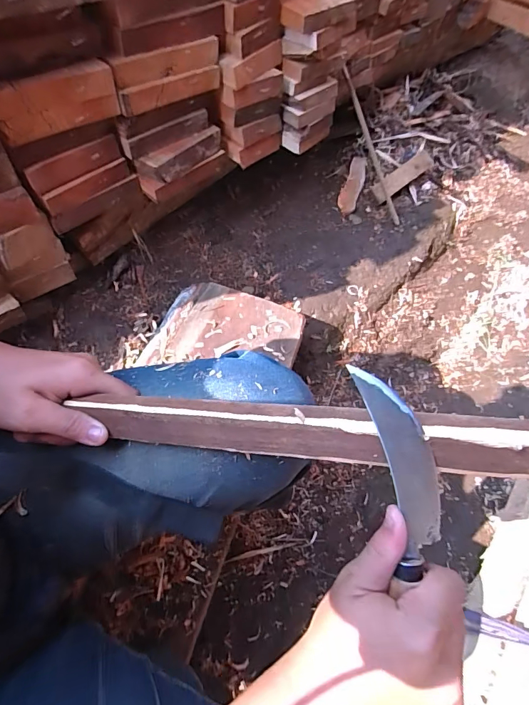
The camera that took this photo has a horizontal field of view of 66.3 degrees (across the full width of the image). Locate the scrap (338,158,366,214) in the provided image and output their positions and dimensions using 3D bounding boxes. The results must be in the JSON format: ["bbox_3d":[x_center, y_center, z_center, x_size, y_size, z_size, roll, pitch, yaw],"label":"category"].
[{"bbox_3d":[0.279,-0.534,1.265,0.055,0.014,0.255,16,66,10],"label":"scrap"}]

